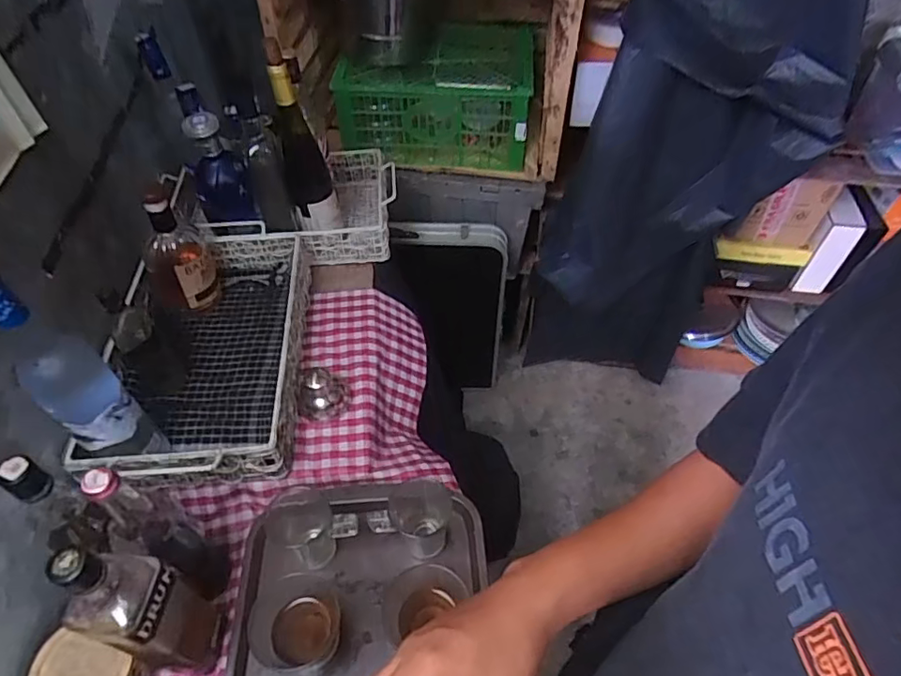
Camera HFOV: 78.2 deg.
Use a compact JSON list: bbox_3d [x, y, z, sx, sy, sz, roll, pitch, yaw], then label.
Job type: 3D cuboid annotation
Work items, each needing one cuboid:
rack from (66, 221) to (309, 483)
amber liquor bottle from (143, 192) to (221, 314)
[{"bbox_3d":[-0.348,-0.002,0.809,0.242,0.118,0.429,-2,51,-2],"label":"rack"},{"bbox_3d":[-0.418,-0.121,0.848,0.093,0.217,0.079,-26,55,-20],"label":"amber liquor bottle"}]

